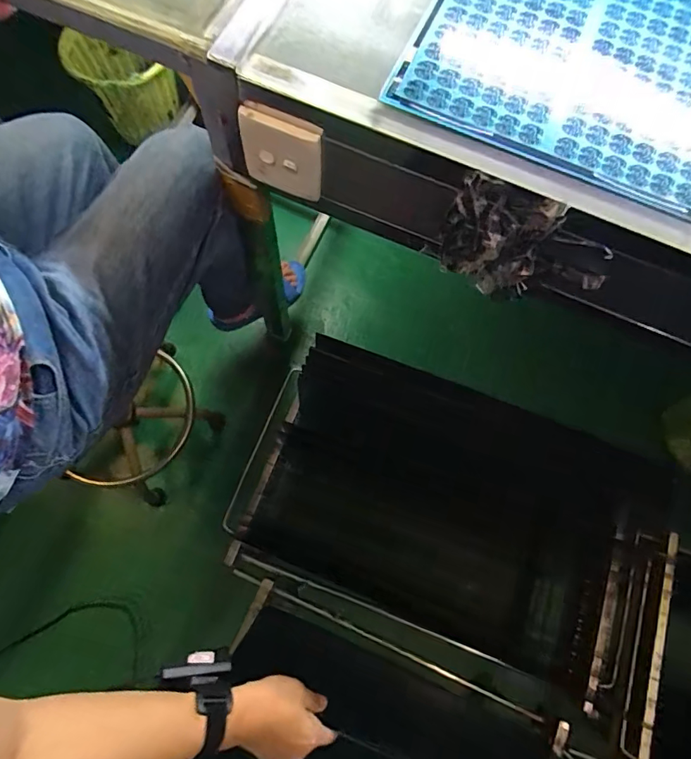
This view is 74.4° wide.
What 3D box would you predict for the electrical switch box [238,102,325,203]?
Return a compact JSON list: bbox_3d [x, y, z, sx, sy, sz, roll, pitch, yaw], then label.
[{"bbox_3d":[-0.066,-0.232,0.471,0.087,0.087,0.021,21,74,4],"label":"electrical switch box"}]

